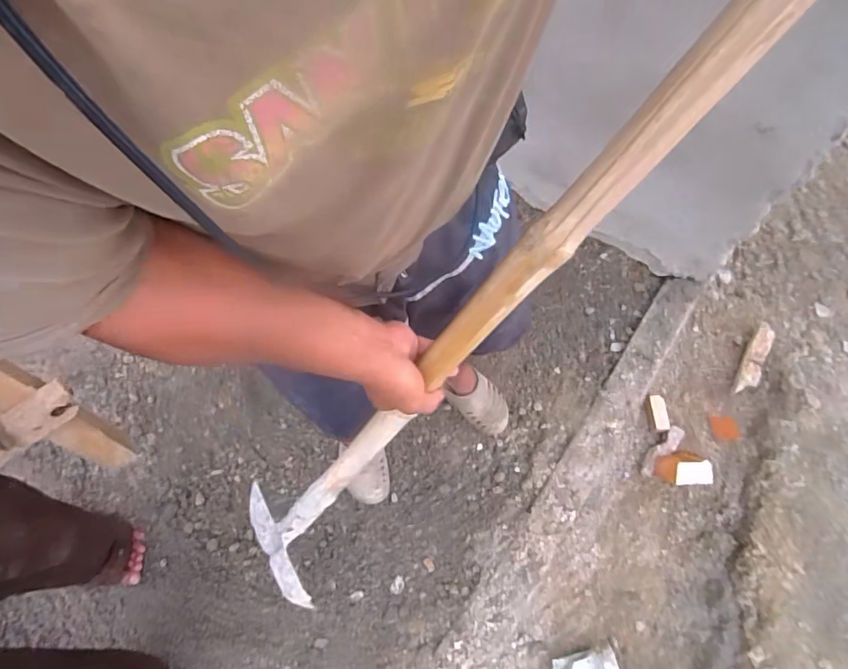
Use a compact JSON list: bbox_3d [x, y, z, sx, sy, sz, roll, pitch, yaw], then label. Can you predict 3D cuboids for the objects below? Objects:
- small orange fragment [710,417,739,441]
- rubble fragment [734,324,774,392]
[{"bbox_3d":[0.798,0.249,1.288,0.067,0.012,0.067,-4,63,1],"label":"small orange fragment"},{"bbox_3d":[0.913,0.067,1.332,0.054,0.021,0.219,27,79,16],"label":"rubble fragment"}]

